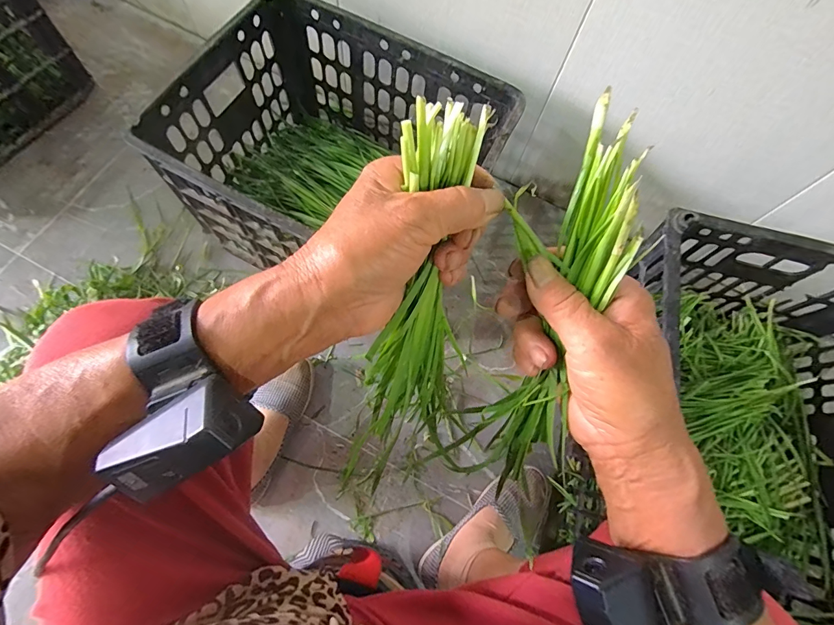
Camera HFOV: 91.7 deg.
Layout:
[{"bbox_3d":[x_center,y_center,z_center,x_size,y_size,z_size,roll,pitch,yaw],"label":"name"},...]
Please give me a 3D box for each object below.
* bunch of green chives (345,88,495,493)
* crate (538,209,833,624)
[{"bbox_3d":[0.005,0.004,0.255,0.064,0.240,0.064,9,29,2],"label":"bunch of green chives"},{"bbox_3d":[0.440,0.157,0.517,0.339,0.213,0.484,12,69,3],"label":"crate"}]

